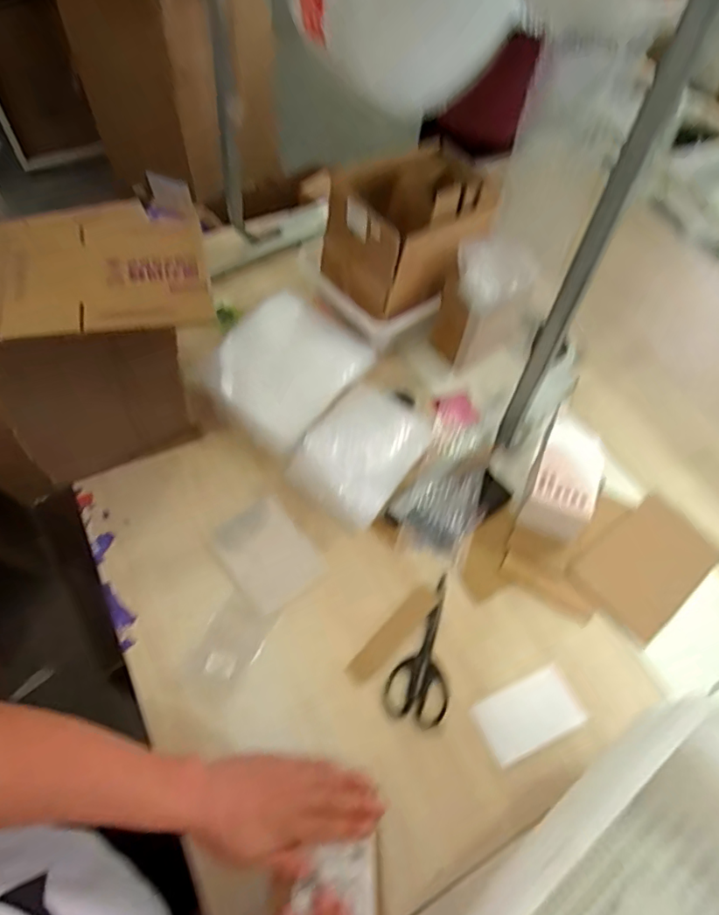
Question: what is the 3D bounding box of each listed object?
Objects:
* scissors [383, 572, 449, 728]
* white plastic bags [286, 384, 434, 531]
[{"bbox_3d":[0.102,0.259,0.718,0.079,0.007,0.192,25,60,13],"label":"scissors"},{"bbox_3d":[0.009,-0.016,0.842,0.158,0.064,0.227,31,61,16],"label":"white plastic bags"}]

